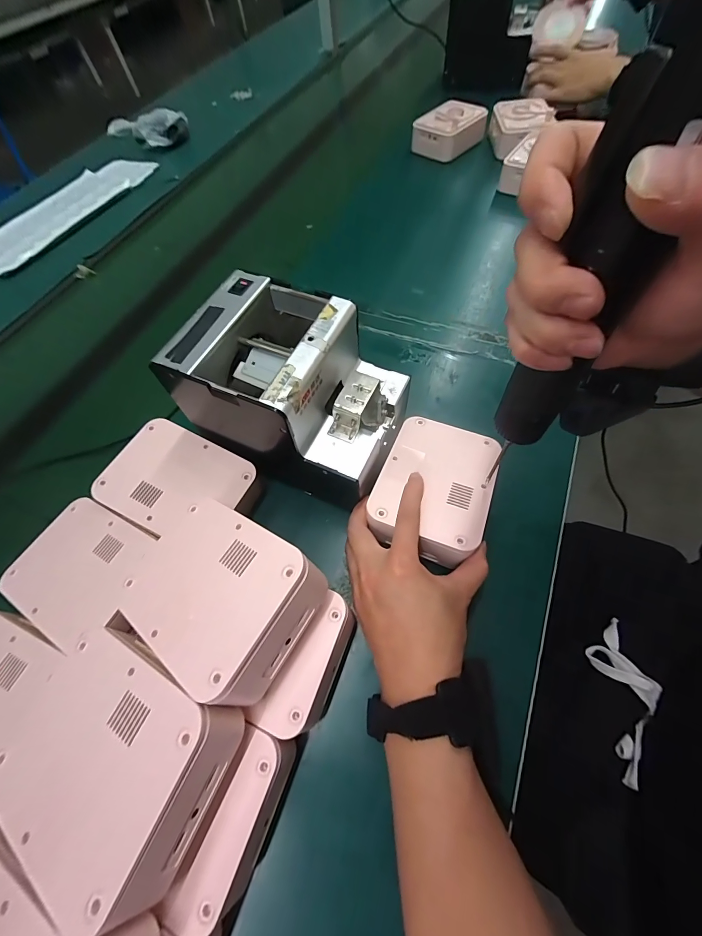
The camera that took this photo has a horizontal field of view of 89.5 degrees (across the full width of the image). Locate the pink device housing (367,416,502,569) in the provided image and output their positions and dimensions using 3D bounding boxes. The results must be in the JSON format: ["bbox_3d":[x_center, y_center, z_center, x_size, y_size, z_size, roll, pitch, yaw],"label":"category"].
[{"bbox_3d":[0.078,0.013,0.328,0.096,0.030,0.129,19,62,12],"label":"pink device housing"}]

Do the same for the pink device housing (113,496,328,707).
[{"bbox_3d":[-0.095,0.086,0.257,0.145,0.045,0.099,19,64,34],"label":"pink device housing"}]

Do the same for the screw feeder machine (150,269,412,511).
[{"bbox_3d":[-0.043,-0.067,0.337,0.175,0.147,0.124,19,65,16],"label":"screw feeder machine"}]

